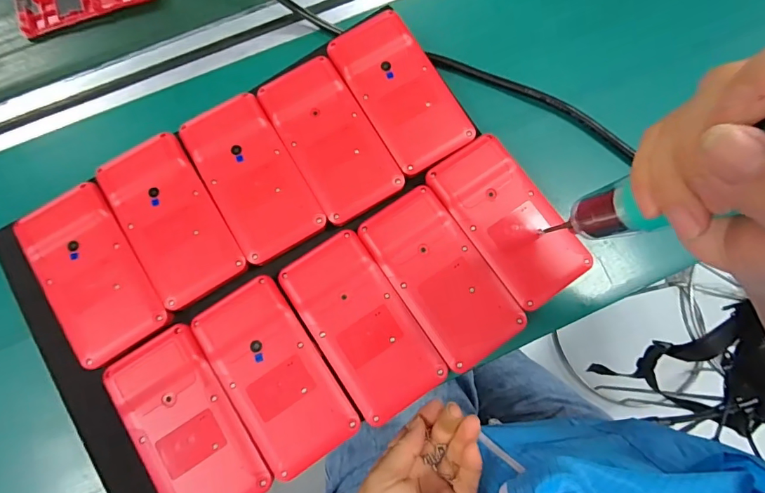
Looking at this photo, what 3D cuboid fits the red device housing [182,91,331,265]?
[{"bbox_3d":[-0.094,-0.050,0.308,0.060,0.013,0.116,-30,78,-6],"label":"red device housing"}]

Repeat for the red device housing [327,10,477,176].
[{"bbox_3d":[0.014,-0.115,0.317,0.061,0.019,0.116,-30,78,-6],"label":"red device housing"}]

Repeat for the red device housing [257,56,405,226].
[{"bbox_3d":[-0.038,-0.080,0.313,0.061,0.013,0.118,-31,78,-6],"label":"red device housing"}]

